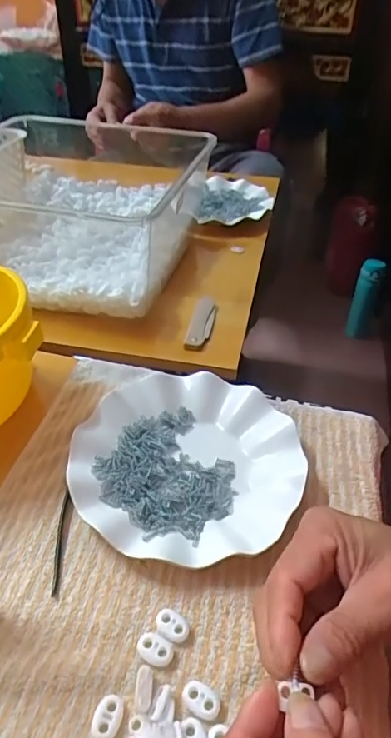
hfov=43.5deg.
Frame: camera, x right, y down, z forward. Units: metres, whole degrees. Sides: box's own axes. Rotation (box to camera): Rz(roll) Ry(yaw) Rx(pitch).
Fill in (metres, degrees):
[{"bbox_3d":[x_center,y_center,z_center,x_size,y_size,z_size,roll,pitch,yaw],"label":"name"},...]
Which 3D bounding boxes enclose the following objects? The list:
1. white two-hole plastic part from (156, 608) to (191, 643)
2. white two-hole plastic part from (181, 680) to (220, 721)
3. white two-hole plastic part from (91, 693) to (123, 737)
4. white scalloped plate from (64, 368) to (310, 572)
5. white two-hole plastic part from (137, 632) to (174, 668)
[{"bbox_3d":[-0.015,0.162,0.309,0.022,0.007,0.015,23,45,24],"label":"white two-hole plastic part"},{"bbox_3d":[0.003,0.188,0.279,0.023,0.005,0.015,21,44,22],"label":"white two-hole plastic part"},{"bbox_3d":[-0.049,0.193,0.271,0.016,0.004,0.022,9,41,9],"label":"white two-hole plastic part"},{"bbox_3d":[-0.004,0.075,0.401,0.183,0.027,0.180,1,40,-1],"label":"white scalloped plate"},{"bbox_3d":[-0.025,0.171,0.298,0.022,0.005,0.014,20,44,21],"label":"white two-hole plastic part"}]

